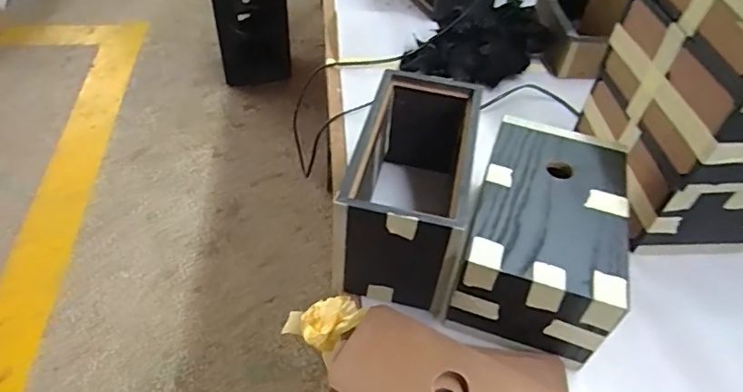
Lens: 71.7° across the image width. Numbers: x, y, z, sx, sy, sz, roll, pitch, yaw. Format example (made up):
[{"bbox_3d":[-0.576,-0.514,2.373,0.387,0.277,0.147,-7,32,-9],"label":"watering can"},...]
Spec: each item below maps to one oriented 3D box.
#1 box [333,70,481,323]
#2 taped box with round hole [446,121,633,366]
[{"bbox_3d":[0.042,-0.007,0.541,0.109,0.139,0.216,10,48,5],"label":"box"},{"bbox_3d":[0.171,0.034,0.515,0.129,0.094,0.211,17,49,11],"label":"taped box with round hole"}]

